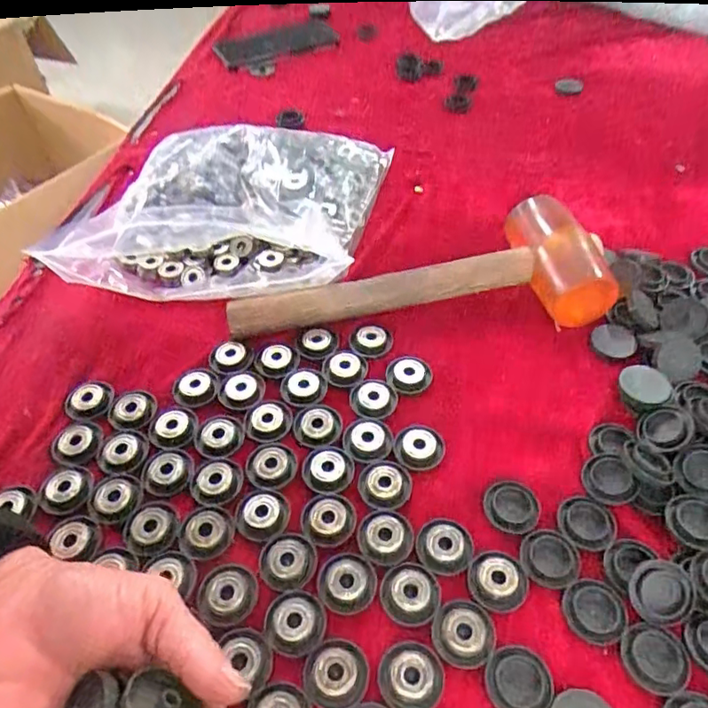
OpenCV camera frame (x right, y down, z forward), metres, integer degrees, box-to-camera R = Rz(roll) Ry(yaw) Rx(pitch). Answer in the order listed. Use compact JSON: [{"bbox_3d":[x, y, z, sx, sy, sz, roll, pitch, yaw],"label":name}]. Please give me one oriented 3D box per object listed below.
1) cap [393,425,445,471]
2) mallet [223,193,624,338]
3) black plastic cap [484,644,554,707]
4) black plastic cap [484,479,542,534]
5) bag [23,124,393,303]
[{"bbox_3d":[0.043,0.063,0.378,0.033,0.007,0.033,-2,51,2],"label":"cap"},{"bbox_3d":[0.046,-0.066,0.445,0.288,0.046,0.105,-7,51,-2],"label":"mallet"},{"bbox_3d":[0.083,0.166,0.286,0.033,0.004,0.033,-2,51,2],"label":"black plastic cap"},{"bbox_3d":[0.097,0.093,0.348,0.033,0.004,0.033,-2,51,2],"label":"black plastic cap"},{"bbox_3d":[-0.110,-0.132,0.504,0.252,0.044,0.216,3,51,5],"label":"bag"}]

